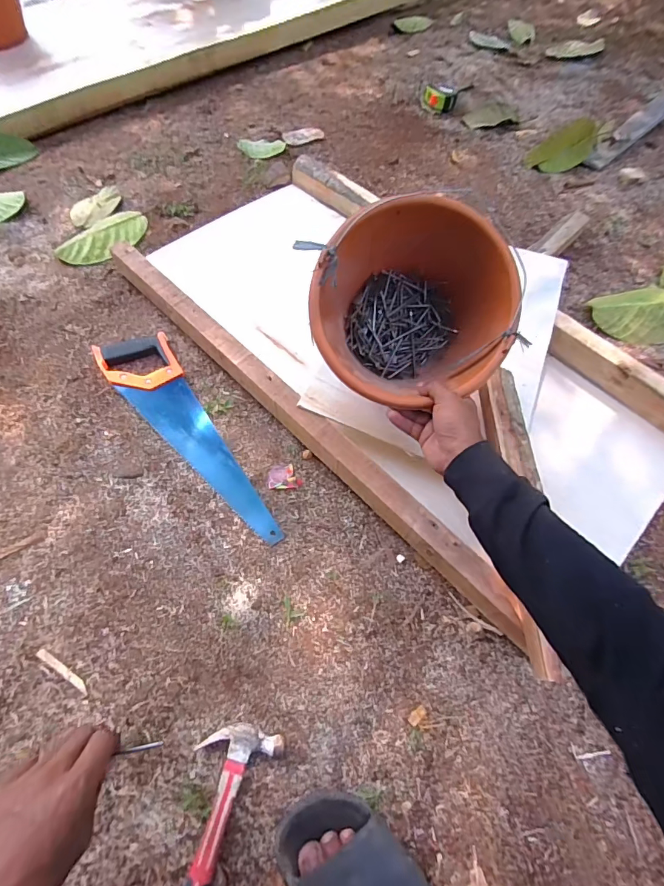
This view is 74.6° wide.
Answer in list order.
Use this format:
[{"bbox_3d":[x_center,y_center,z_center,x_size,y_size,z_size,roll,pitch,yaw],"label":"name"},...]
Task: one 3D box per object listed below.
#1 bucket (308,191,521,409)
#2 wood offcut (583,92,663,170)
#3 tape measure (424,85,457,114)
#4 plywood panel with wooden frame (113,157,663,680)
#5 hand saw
[{"bbox_3d":[0.106,-0.188,0.623,0.253,0.215,0.240,24,101,-3],"label":"bucket"},{"bbox_3d":[0.816,-0.845,1.163,0.466,0.014,0.065,-41,72,-19],"label":"wood offcut"},{"bbox_3d":[0.298,-0.955,1.211,0.091,0.040,0.066,17,65,7],"label":"tape measure"},{"bbox_3d":[0.121,-0.203,0.760,0.535,0.091,0.991,-41,72,-19],"label":"plywood panel with wooden frame"},{"bbox_3d":[-0.231,-0.015,0.697,0.107,0.024,0.447,-33,69,-16],"label":"hand saw"}]

